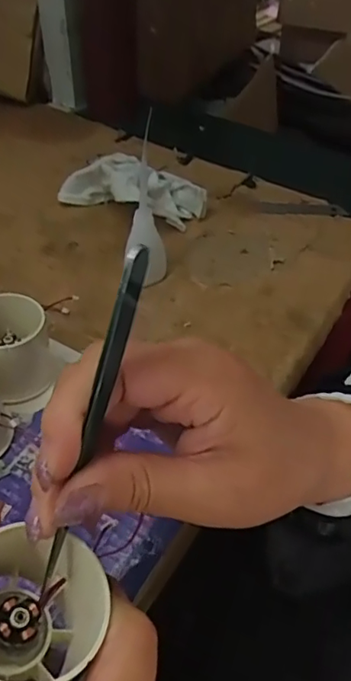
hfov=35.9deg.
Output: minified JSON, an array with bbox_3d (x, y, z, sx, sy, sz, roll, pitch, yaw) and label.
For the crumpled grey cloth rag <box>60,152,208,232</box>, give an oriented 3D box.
[{"bbox_3d":[-0.035,-0.145,0.508,0.123,0.047,0.083,28,51,20],"label":"crumpled grey cloth rag"}]

